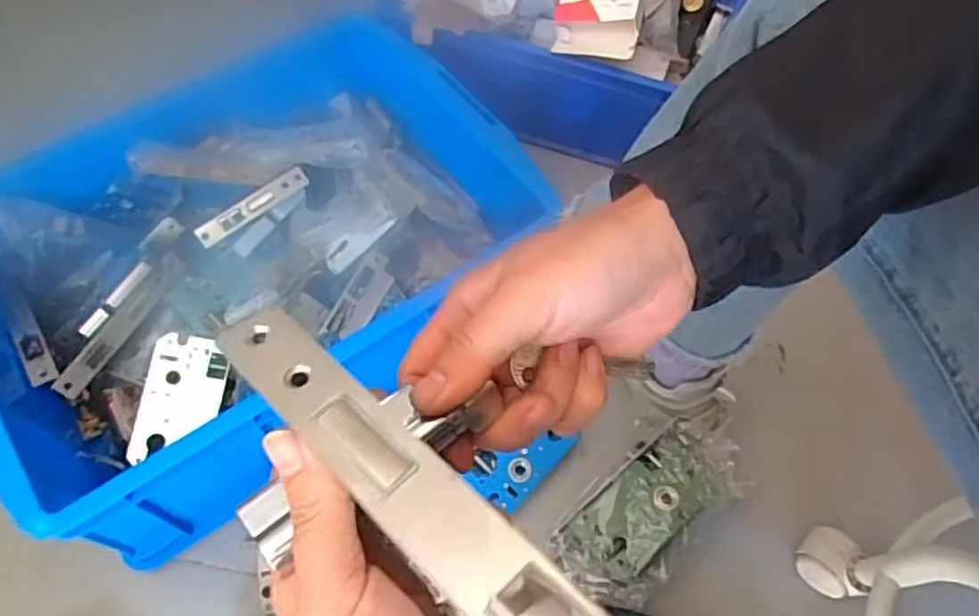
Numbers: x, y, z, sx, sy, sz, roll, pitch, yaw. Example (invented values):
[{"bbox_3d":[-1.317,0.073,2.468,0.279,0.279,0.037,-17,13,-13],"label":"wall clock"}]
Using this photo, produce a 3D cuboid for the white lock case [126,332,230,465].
[{"bbox_3d":[-0.278,0.082,0.610,0.064,0.011,0.113,14,80,-18],"label":"white lock case"}]

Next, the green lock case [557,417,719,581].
[{"bbox_3d":[0.139,0.177,0.612,0.179,0.039,0.080,-37,67,-21],"label":"green lock case"}]

